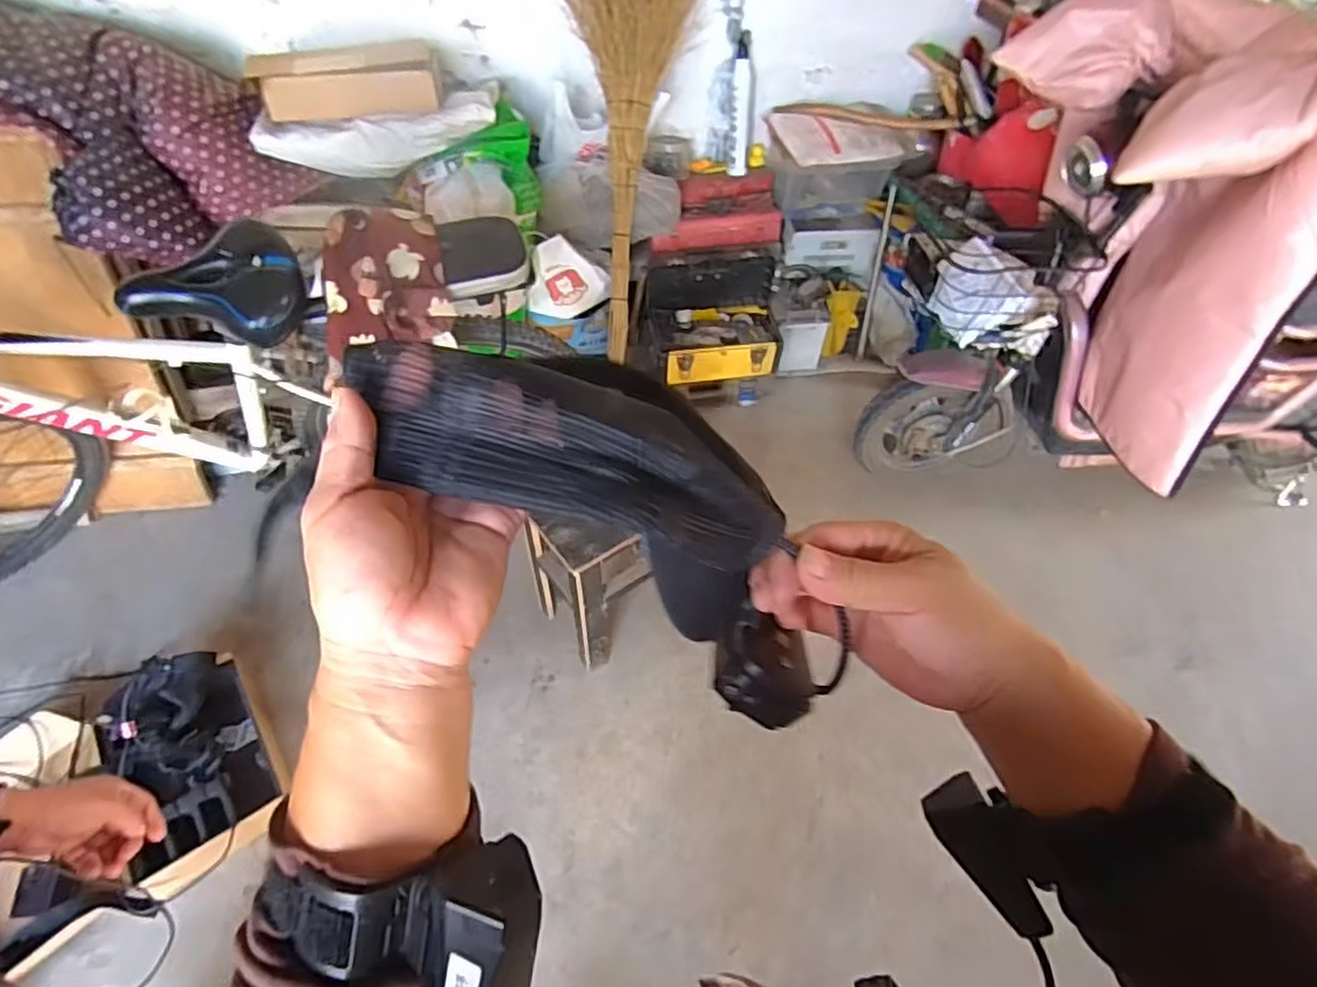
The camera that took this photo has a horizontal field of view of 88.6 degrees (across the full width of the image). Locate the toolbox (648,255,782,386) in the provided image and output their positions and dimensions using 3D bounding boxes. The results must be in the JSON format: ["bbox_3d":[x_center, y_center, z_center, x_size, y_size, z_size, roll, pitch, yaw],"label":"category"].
[{"bbox_3d":[0.163,-0.492,1.898,0.381,0.242,0.242,-9,51,-10],"label":"toolbox"}]

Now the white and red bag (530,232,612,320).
[{"bbox_3d":[-0.234,-0.558,1.762,0.209,0.198,0.071,-15,53,-15],"label":"white and red bag"}]

